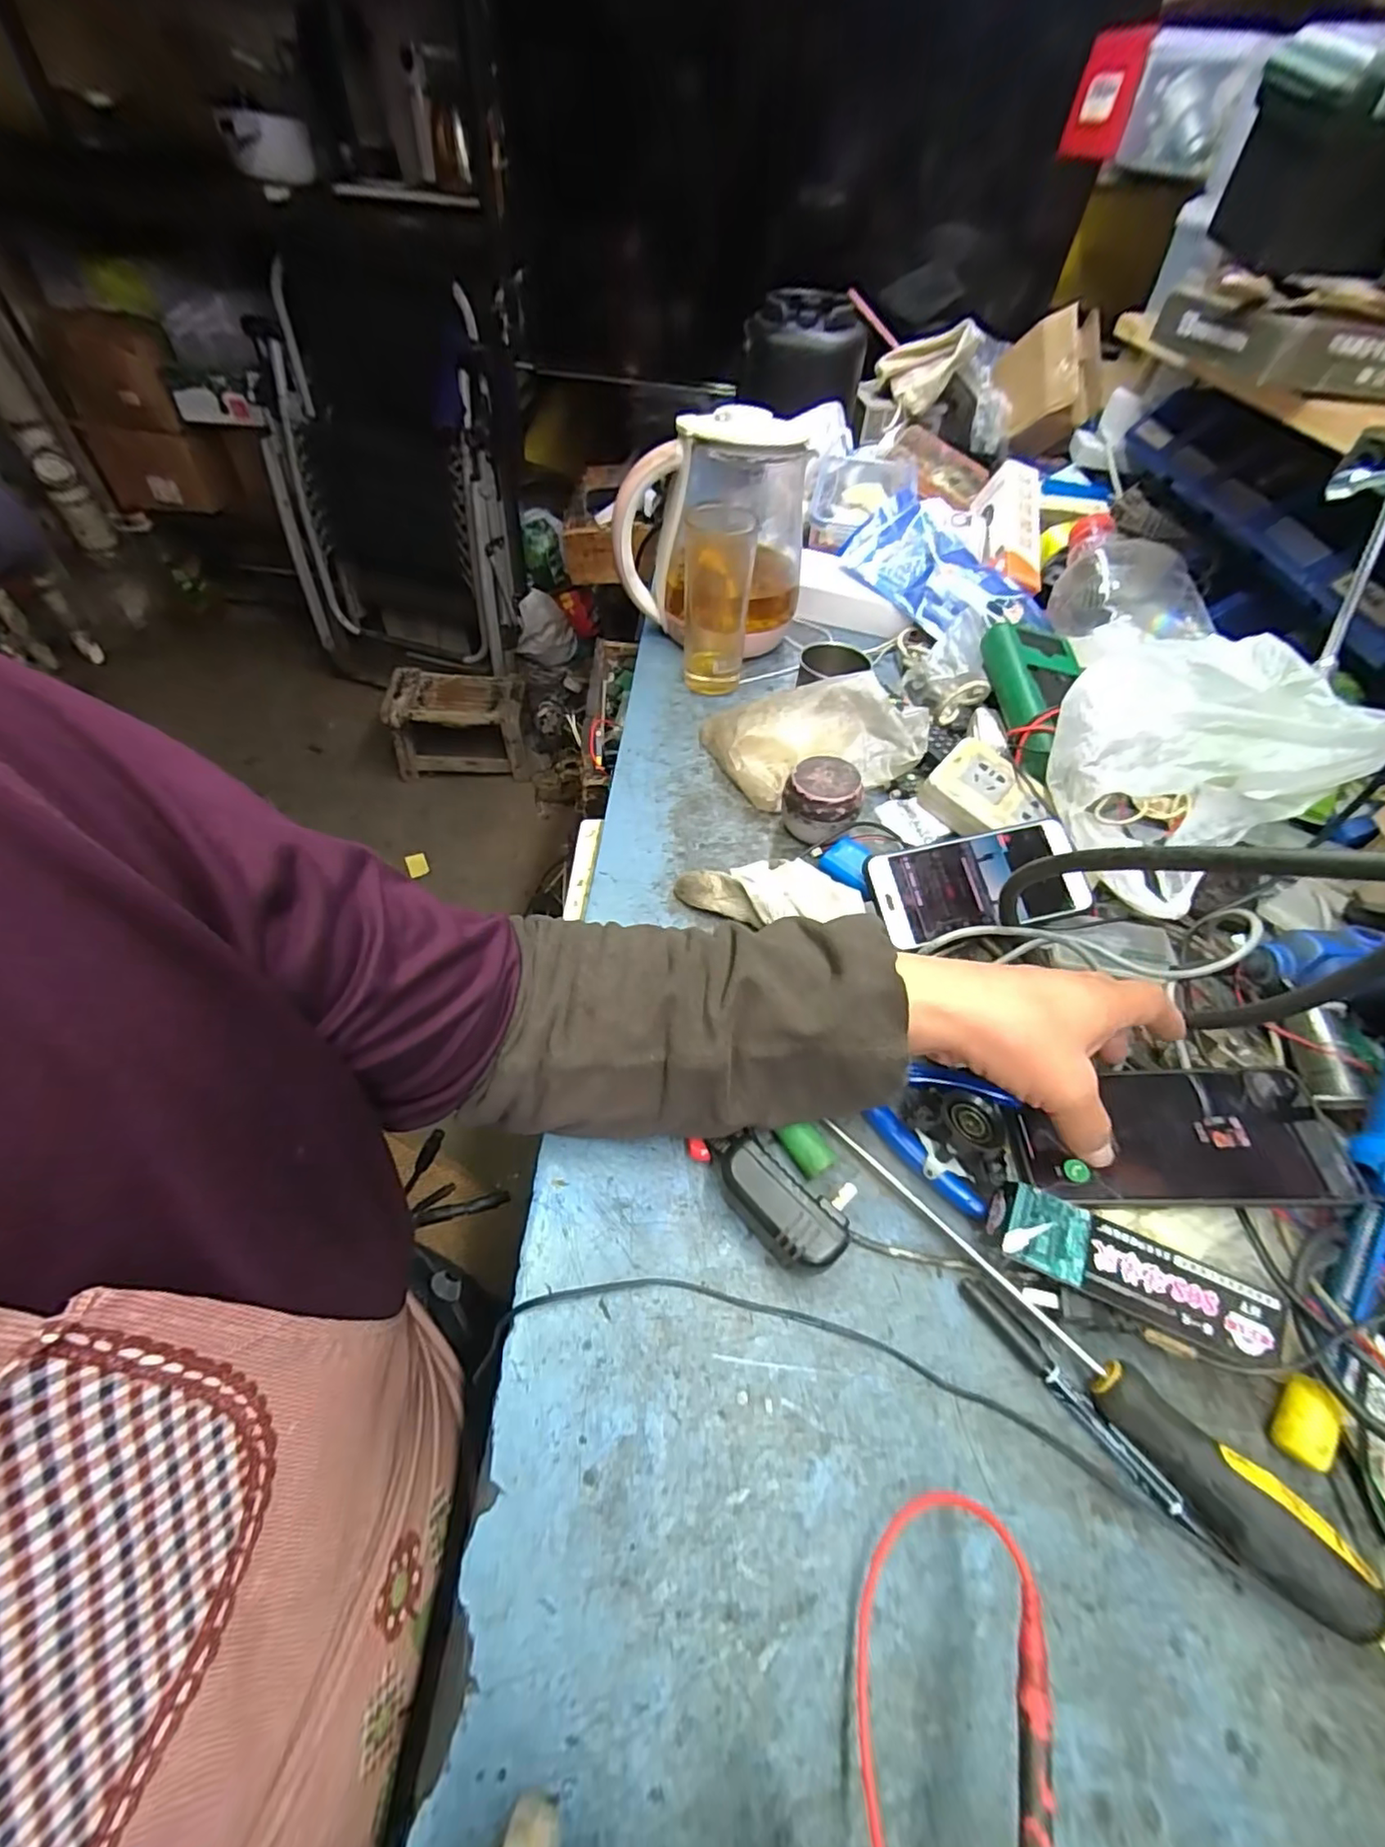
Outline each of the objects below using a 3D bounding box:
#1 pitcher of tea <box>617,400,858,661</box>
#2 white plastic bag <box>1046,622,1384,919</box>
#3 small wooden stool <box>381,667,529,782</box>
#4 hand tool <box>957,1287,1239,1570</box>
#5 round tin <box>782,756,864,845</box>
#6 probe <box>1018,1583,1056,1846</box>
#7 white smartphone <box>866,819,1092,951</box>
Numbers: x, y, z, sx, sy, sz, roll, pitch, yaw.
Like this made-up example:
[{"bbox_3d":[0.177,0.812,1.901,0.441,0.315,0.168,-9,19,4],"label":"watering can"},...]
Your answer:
[{"bbox_3d":[0.030,-0.391,0.622,0.210,0.187,0.123,-10,54,-13],"label":"pitcher of tea"},{"bbox_3d":[0.370,-0.135,0.471,0.218,0.101,0.184,-24,58,-22],"label":"white plastic bag"},{"bbox_3d":[-0.631,-0.546,1.669,0.335,0.182,0.243,-6,53,-10],"label":"small wooden stool"},{"bbox_3d":[0.183,0.227,0.289,0.011,0.010,0.129,-31,61,-25],"label":"hand tool"},{"bbox_3d":[0.104,-0.098,0.493,0.059,0.044,0.052,18,53,9],"label":"round tin"},{"bbox_3d":[0.103,0.265,0.184,0.010,0.010,0.092,18,53,9],"label":"probe"},{"bbox_3d":[0.209,-0.030,0.450,0.148,0.015,0.074,-13,73,-3],"label":"white smartphone"}]

